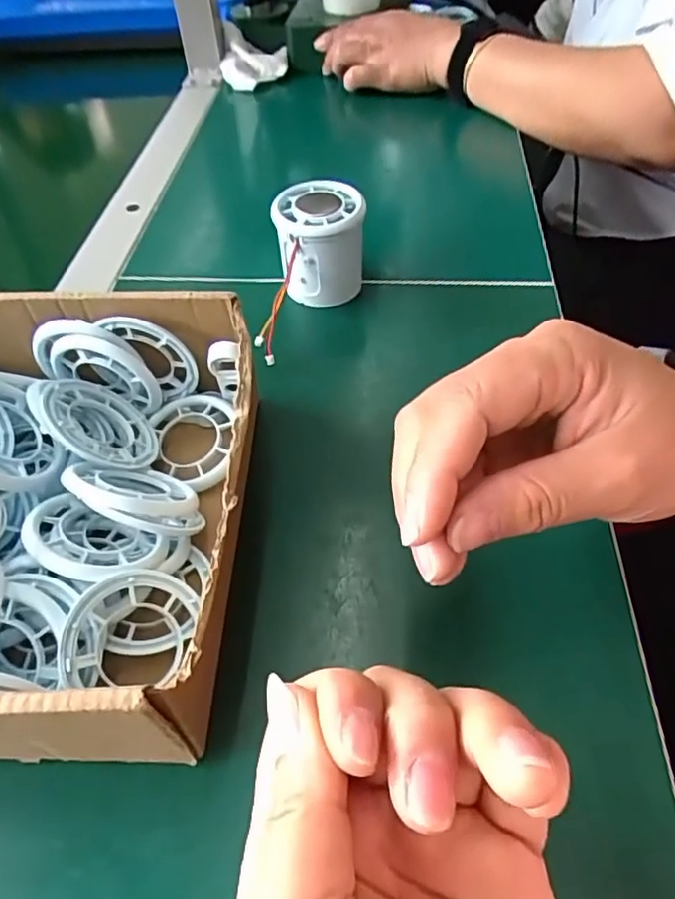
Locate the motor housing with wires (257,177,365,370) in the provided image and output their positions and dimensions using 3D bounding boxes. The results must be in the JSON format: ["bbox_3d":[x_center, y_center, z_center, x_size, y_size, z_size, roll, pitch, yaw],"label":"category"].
[{"bbox_3d":[-0.013,-0.104,0.383,0.053,0.071,0.101,4,51,6],"label":"motor housing with wires"}]

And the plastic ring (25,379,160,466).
[{"bbox_3d":[-0.114,-0.010,0.301,0.056,0.010,0.055,15,35,-46],"label":"plastic ring"}]

